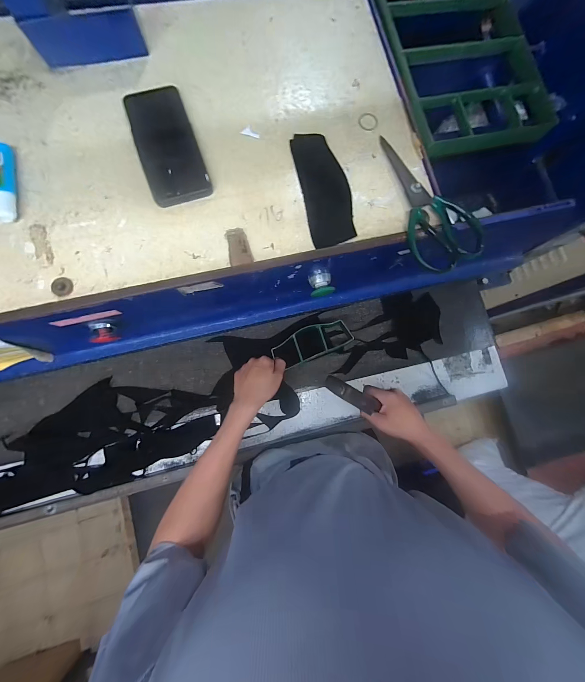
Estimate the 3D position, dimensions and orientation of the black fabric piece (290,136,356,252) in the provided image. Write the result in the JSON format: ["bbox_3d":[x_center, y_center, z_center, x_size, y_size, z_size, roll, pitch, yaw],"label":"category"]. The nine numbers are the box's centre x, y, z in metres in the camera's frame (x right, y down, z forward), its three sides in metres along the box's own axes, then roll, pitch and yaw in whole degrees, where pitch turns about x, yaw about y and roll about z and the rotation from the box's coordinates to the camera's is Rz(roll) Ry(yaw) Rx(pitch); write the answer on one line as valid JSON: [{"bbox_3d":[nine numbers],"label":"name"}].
[{"bbox_3d":[0.044,-0.211,0.370,0.063,0.004,0.164,-11,83,-6],"label":"black fabric piece"}]

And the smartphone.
[{"bbox_3d":[-0.166,-0.261,0.359,0.075,0.007,0.161,-18,84,-6],"label":"smartphone"}]

